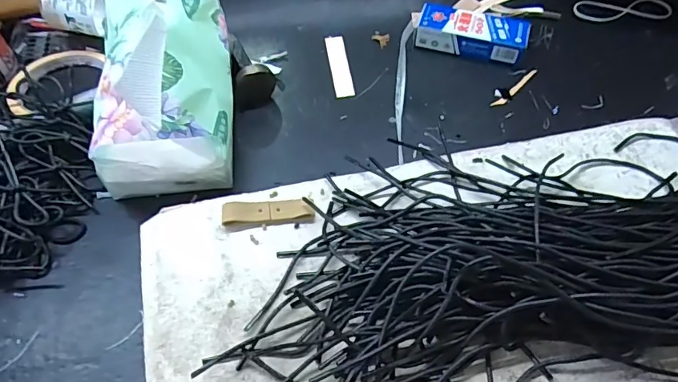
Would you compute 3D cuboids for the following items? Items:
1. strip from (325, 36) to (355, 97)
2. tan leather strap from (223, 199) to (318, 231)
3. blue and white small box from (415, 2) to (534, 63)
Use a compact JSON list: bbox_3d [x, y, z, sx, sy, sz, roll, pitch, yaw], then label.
[{"bbox_3d":[0.000,-0.122,0.470,0.019,0.004,0.085,-7,54,-5],"label":"strip"},{"bbox_3d":[-0.047,0.015,0.328,0.060,0.010,0.017,-4,54,-3],"label":"tan leather strap"},{"bbox_3d":[0.131,-0.154,0.481,0.102,0.024,0.041,13,55,10],"label":"blue and white small box"}]

